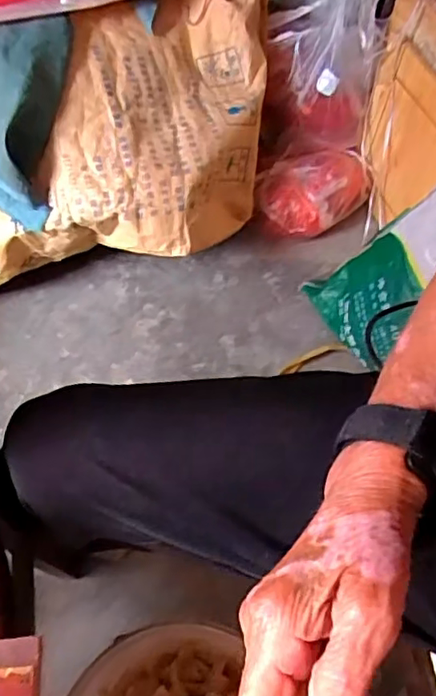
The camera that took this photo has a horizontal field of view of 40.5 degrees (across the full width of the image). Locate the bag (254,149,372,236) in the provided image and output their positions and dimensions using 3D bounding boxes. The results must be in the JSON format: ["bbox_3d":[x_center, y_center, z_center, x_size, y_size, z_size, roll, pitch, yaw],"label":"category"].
[{"bbox_3d":[0.185,-0.297,1.157,0.240,0.094,0.136,-13,58,-7],"label":"bag"}]

